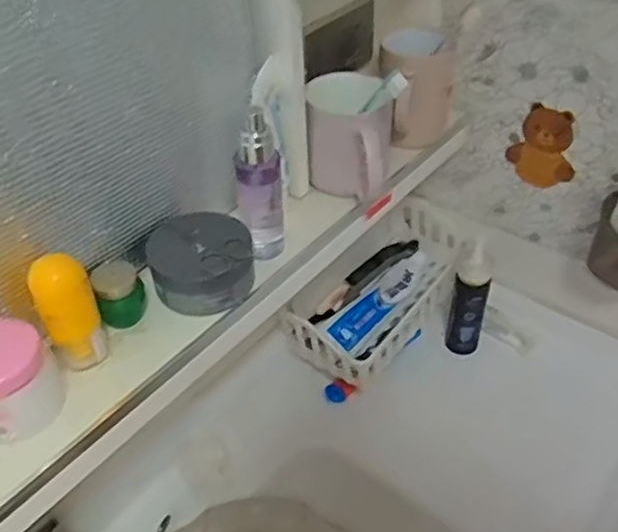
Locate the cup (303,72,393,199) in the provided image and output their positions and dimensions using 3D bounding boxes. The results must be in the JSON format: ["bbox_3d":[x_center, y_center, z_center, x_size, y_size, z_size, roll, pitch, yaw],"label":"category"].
[{"bbox_3d":[0.037,-0.117,0.606,0.078,0.090,0.098,2,42,5],"label":"cup"}]

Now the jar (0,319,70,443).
[{"bbox_3d":[-0.196,0.076,0.427,0.064,0.064,0.051,-26,47,-25],"label":"jar"}]

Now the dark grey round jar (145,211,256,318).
[{"bbox_3d":[-0.084,-0.001,0.522,0.078,0.050,0.076,-1,42,1],"label":"dark grey round jar"}]

